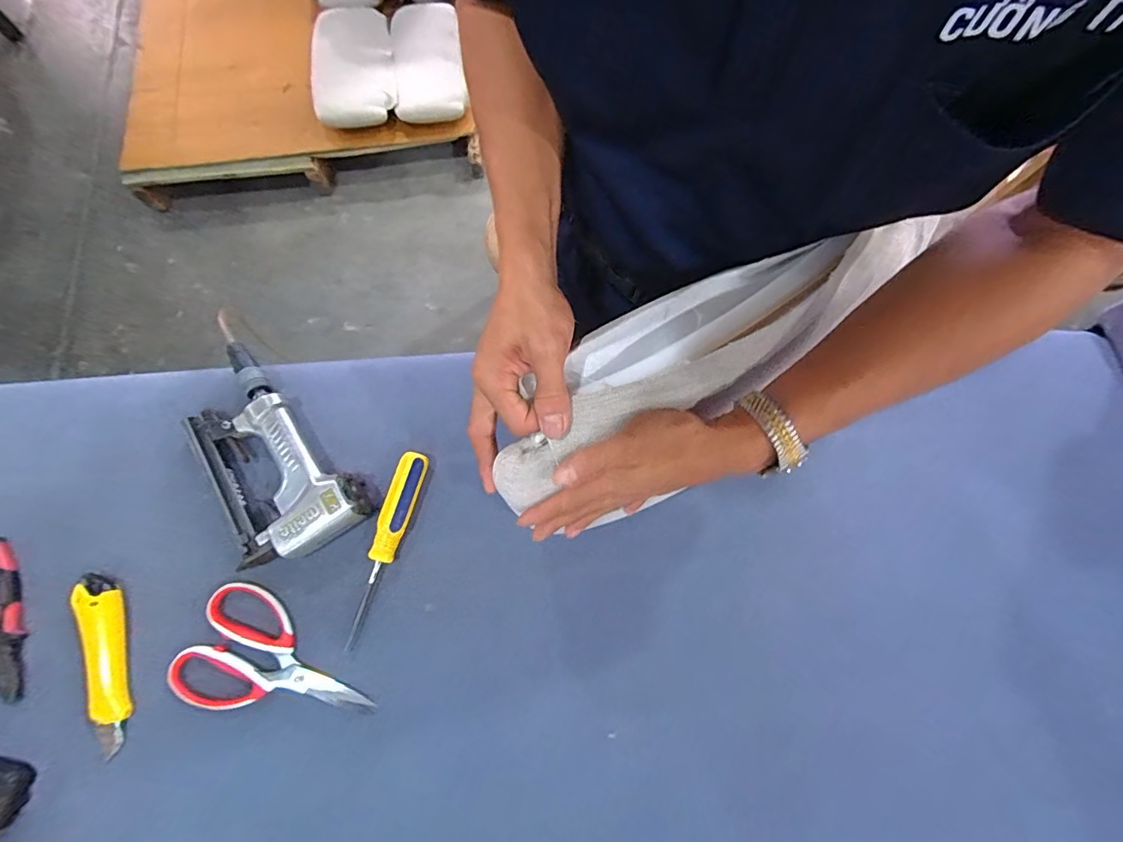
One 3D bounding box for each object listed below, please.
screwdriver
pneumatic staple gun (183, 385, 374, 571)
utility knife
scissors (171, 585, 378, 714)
[{"bbox_3d":[-0.180,0.126,0.489,0.030,0.027,0.192,15,74,3],"label":"screwdriver"},{"bbox_3d":[-0.300,0.051,0.500,0.128,0.040,0.191,-35,78,-10],"label":"pneumatic staple gun"},{"bbox_3d":[-0.431,0.223,0.451,0.031,0.020,0.159,-18,75,-6],"label":"utility knife"},{"bbox_3d":[-0.267,0.236,0.455,0.185,0.010,0.104,24,75,5],"label":"scissors"}]

